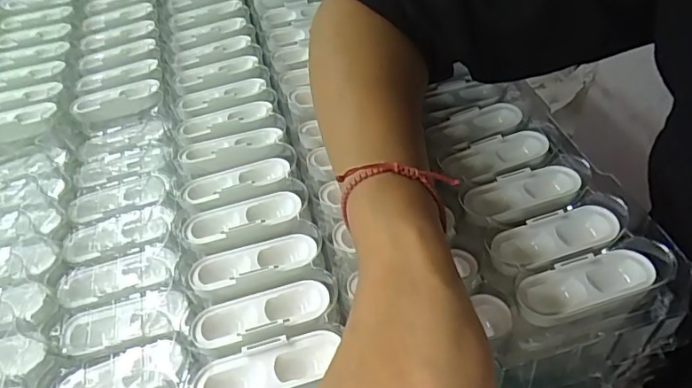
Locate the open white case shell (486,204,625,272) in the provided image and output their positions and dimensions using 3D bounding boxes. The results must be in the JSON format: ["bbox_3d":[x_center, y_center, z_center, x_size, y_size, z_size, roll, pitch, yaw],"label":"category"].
[{"bbox_3d":[0.109,0.024,0.266,0.063,0.013,0.025,-15,50,-6],"label":"open white case shell"}]

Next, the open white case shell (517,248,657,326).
[{"bbox_3d":[0.113,0.043,0.244,0.066,0.008,0.024,-16,50,-7],"label":"open white case shell"}]

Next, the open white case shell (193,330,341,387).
[{"bbox_3d":[-0.034,0.078,0.226,0.062,0.012,0.024,-14,49,-5],"label":"open white case shell"}]

